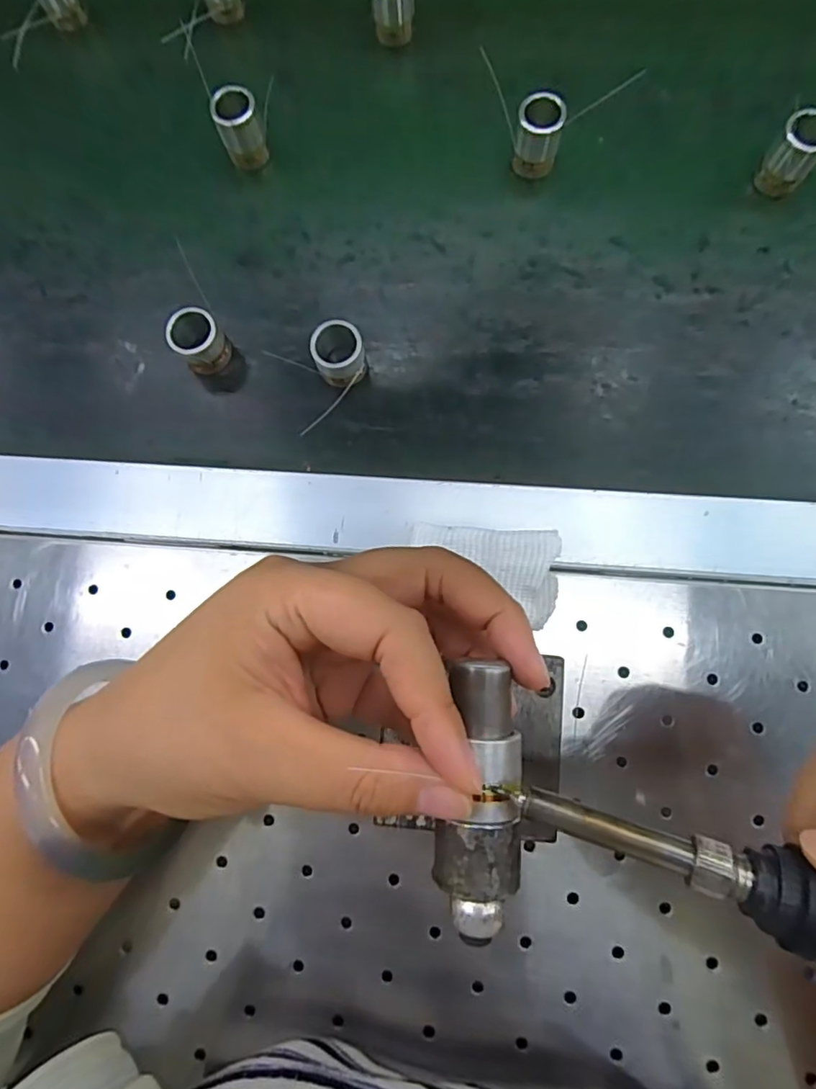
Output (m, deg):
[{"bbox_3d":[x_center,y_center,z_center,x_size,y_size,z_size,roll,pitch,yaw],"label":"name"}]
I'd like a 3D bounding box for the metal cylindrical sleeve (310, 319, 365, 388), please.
[{"bbox_3d":[-0.034,-0.094,0.277,0.024,0.025,0.030,-24,81,-1],"label":"metal cylindrical sleeve"}]

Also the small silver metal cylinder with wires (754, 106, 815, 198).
[{"bbox_3d":[0.191,-0.192,0.272,0.018,0.033,0.021,-44,82,-4],"label":"small silver metal cylinder with wires"}]

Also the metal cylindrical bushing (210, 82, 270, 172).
[{"bbox_3d":[-0.089,-0.222,0.295,0.021,0.036,0.016,-14,81,0],"label":"metal cylindrical bushing"}]

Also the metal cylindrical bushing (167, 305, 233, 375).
[{"bbox_3d":[-0.107,-0.104,0.283,0.024,0.025,0.024,0,81,3],"label":"metal cylindrical bushing"}]

